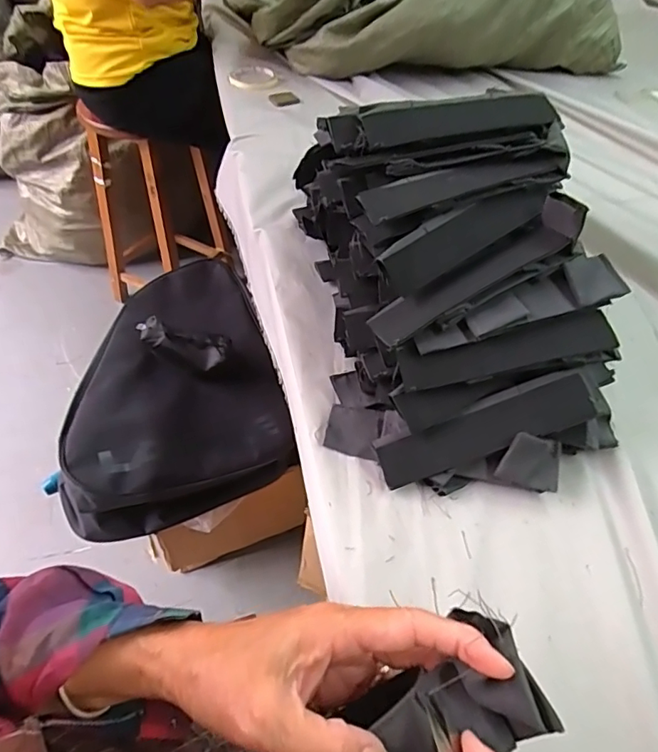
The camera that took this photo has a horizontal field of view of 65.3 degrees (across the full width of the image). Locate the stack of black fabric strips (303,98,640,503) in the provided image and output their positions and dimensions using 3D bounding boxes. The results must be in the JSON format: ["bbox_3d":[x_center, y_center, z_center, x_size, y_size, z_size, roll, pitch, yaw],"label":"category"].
[{"bbox_3d":[0.117,-0.099,0.480,0.243,0.189,0.355,-3,50,-8],"label":"stack of black fabric strips"}]

